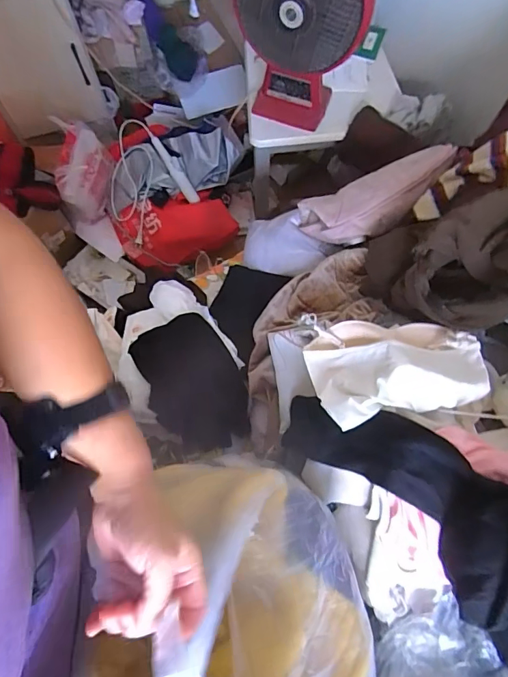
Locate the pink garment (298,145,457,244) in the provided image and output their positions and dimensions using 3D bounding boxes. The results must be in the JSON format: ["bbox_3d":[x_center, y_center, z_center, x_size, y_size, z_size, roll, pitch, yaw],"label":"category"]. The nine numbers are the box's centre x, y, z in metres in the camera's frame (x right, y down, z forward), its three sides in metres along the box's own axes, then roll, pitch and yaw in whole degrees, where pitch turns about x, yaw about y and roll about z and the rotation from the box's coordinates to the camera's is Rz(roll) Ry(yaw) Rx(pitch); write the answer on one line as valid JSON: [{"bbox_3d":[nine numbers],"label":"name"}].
[{"bbox_3d":[0.249,-0.287,0.849,0.304,0.079,0.140,-26,72,-9],"label":"pink garment"}]

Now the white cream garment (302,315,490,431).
[{"bbox_3d":[0.214,0.034,0.644,0.243,0.073,0.168,-10,71,-3],"label":"white cream garment"}]

